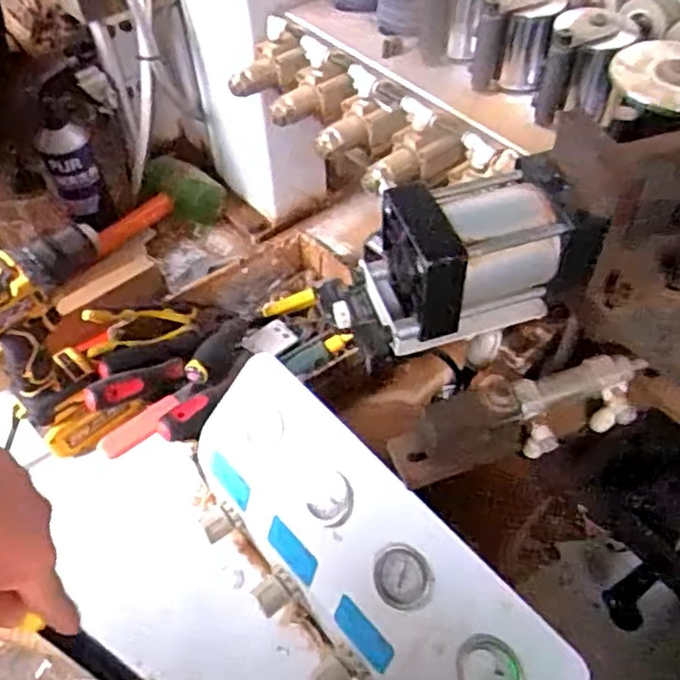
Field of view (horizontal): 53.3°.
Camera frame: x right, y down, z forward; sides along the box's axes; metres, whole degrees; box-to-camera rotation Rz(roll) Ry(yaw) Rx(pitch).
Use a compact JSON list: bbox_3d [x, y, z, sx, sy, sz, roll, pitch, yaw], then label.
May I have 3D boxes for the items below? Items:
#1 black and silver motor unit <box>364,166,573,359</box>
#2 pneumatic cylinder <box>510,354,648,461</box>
[{"bbox_3d":[0.075,-0.056,0.446,0.117,0.076,0.082,-14,52,-9],"label":"black and silver motor unit"},{"bbox_3d":[0.162,0.043,0.448,0.091,0.033,0.043,-13,52,-8],"label":"pneumatic cylinder"}]

